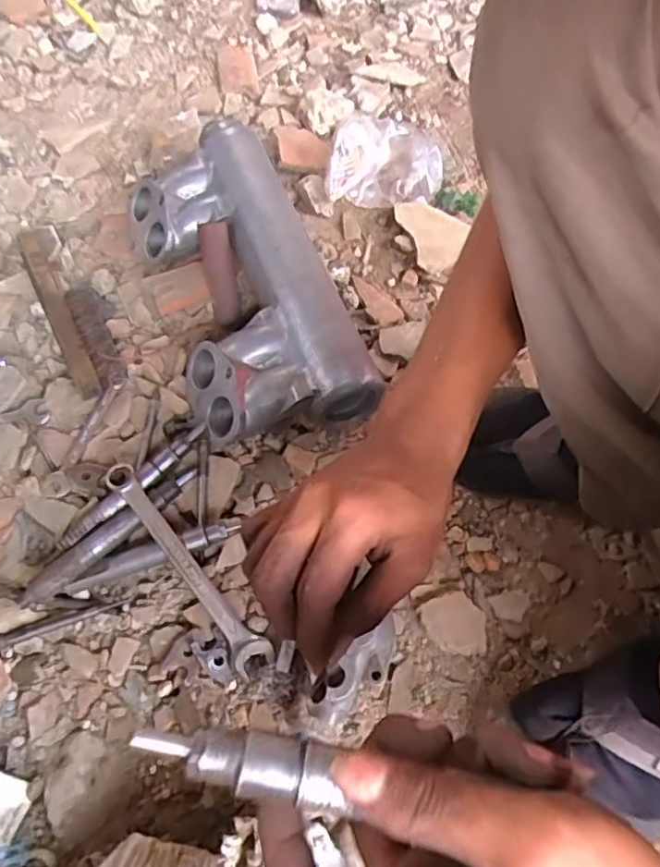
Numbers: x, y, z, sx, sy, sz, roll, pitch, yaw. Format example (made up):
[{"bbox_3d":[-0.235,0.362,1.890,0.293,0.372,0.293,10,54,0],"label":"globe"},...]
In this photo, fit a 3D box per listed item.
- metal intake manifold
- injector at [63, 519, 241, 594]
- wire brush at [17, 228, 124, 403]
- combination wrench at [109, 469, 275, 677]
[{"bbox_3d":[-0.092,-0.152,0.615,0.162,0.090,0.351,-20,64,-12],"label":"metal intake manifold"},{"bbox_3d":[-0.147,0.101,0.515,0.145,0.024,0.018,-17,64,-10],"label":"injector"},{"bbox_3d":[-0.267,-0.134,0.630,0.048,0.035,0.233,-25,65,-14],"label":"wire brush"},{"bbox_3d":[-0.117,0.104,0.502,0.030,0.010,0.203,-38,77,-4],"label":"combination wrench"}]

